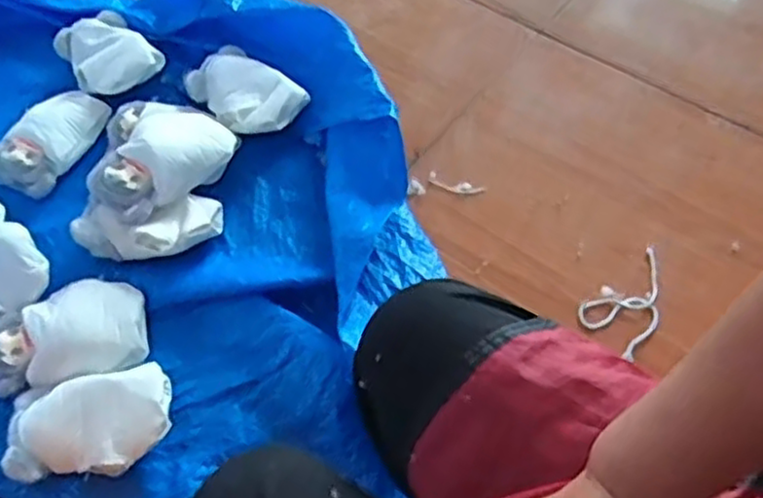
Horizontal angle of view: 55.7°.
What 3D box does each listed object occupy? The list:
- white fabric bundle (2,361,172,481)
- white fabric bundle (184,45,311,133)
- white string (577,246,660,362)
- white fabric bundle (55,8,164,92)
[{"bbox_3d":[-0.331,0.201,0.824,0.179,0.058,0.118,-10,58,-2],"label":"white fabric bundle"},{"bbox_3d":[-0.202,-0.230,1.071,0.175,0.057,0.113,35,66,22],"label":"white fabric bundle"},{"bbox_3d":[0.325,0.072,0.923,0.136,0.017,0.086,-37,75,-11],"label":"white string"},{"bbox_3d":[-0.425,-0.306,1.122,0.121,0.049,0.156,-37,66,-17],"label":"white fabric bundle"}]

